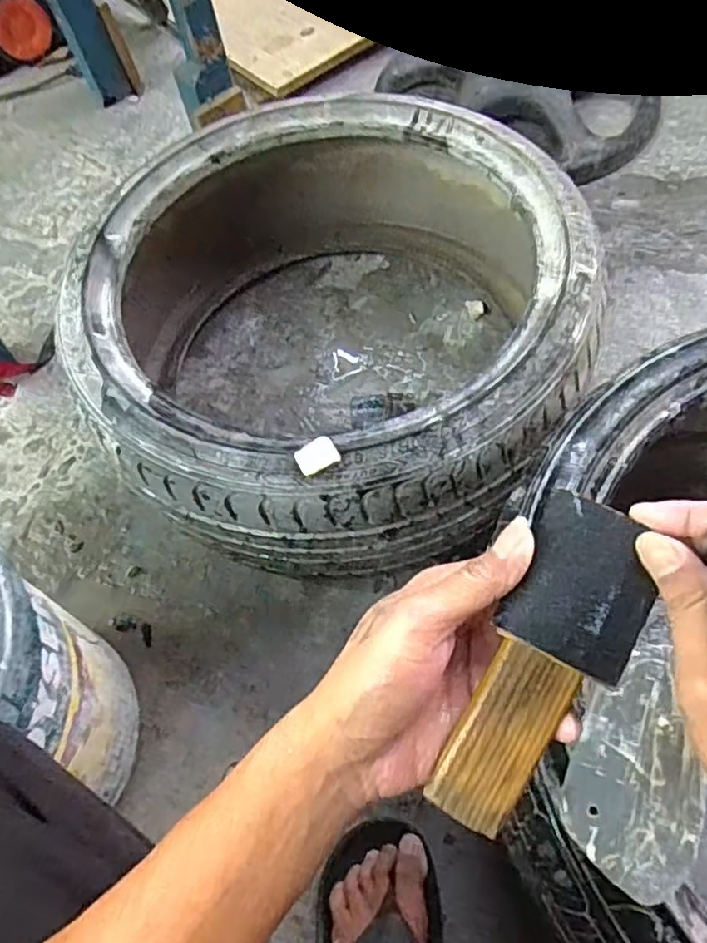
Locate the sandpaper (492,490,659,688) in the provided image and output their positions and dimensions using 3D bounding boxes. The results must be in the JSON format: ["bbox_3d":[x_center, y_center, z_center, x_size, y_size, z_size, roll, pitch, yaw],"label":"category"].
[{"bbox_3d":[0.101,0.049,0.286,0.057,0.004,0.068,25,82,16],"label":"sandpaper"}]

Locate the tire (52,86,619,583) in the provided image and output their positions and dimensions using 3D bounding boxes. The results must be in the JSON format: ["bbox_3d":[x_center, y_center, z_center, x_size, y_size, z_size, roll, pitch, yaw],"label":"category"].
[{"bbox_3d":[-0.018,-0.193,0.801,0.599,0.254,0.624,26,70,20],"label":"tire"}]

